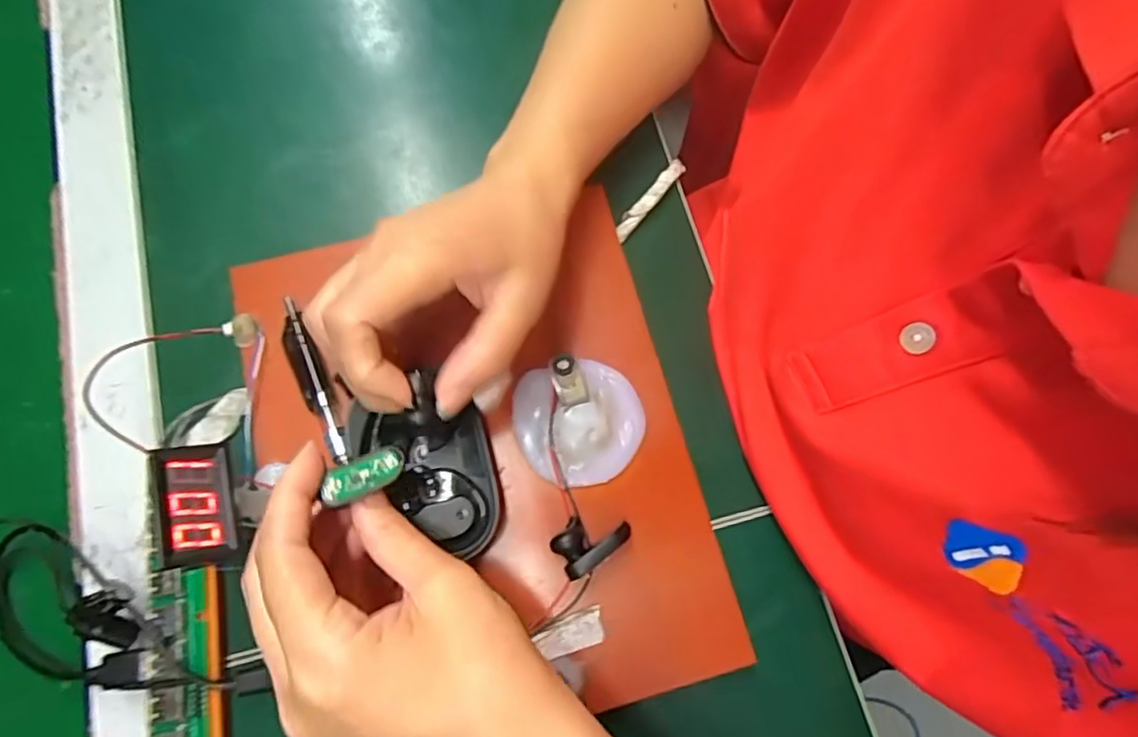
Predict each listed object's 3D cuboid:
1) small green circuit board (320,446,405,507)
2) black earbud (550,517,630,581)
[{"bbox_3d":[-0.077,0.040,0.238,0.031,0.004,0.013,-27,76,-21],"label":"small green circuit board"},{"bbox_3d":[0.009,0.079,0.296,0.034,0.024,0.023,-36,78,-11],"label":"black earbud"}]

